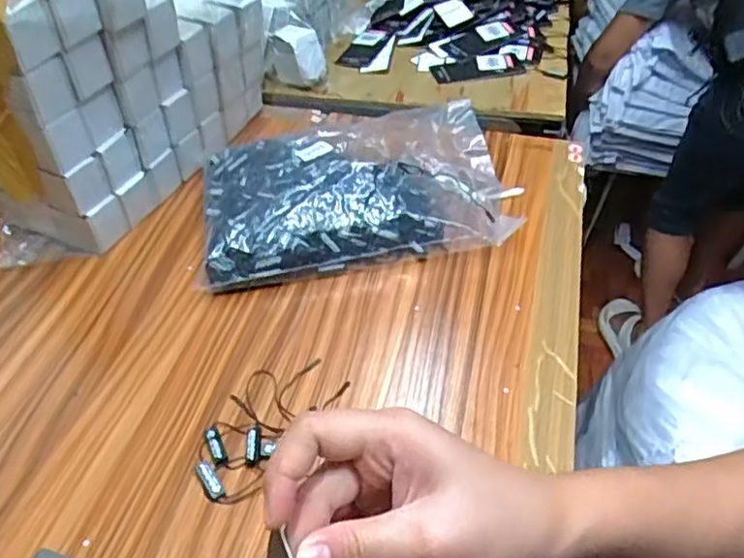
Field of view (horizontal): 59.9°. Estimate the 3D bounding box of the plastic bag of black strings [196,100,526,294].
[{"bbox_3d":[-0.015,-0.090,0.599,0.281,0.064,0.185,-10,45,-8],"label":"plastic bag of black strings"}]

